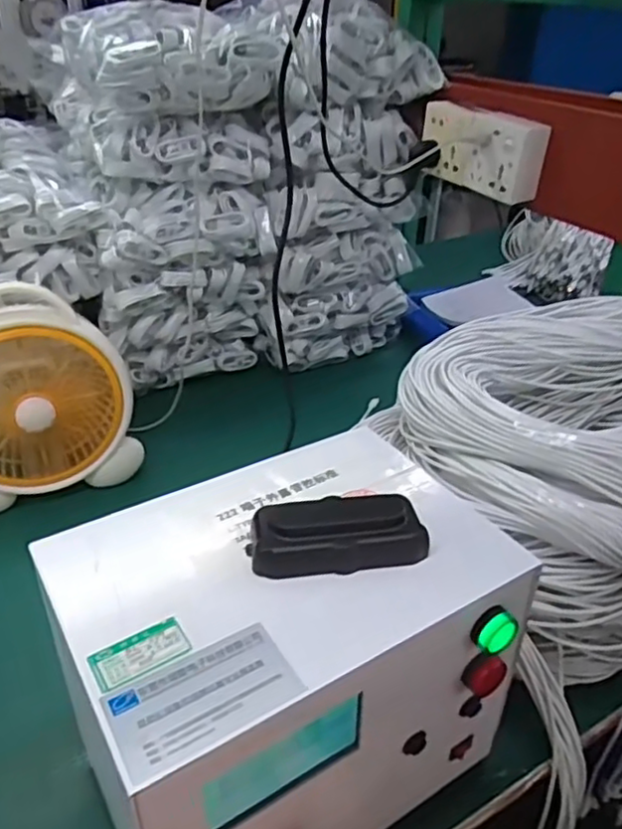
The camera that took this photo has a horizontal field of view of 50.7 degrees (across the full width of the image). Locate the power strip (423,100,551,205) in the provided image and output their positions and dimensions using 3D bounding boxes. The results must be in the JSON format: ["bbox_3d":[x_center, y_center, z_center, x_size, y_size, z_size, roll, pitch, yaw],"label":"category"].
[{"bbox_3d":[0.209,-0.332,0.820,0.041,0.087,0.176,-19,40,-28],"label":"power strip"}]

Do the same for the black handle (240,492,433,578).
[{"bbox_3d":[0.016,0.076,0.410,0.107,0.025,0.054,-6,36,-13],"label":"black handle"}]

